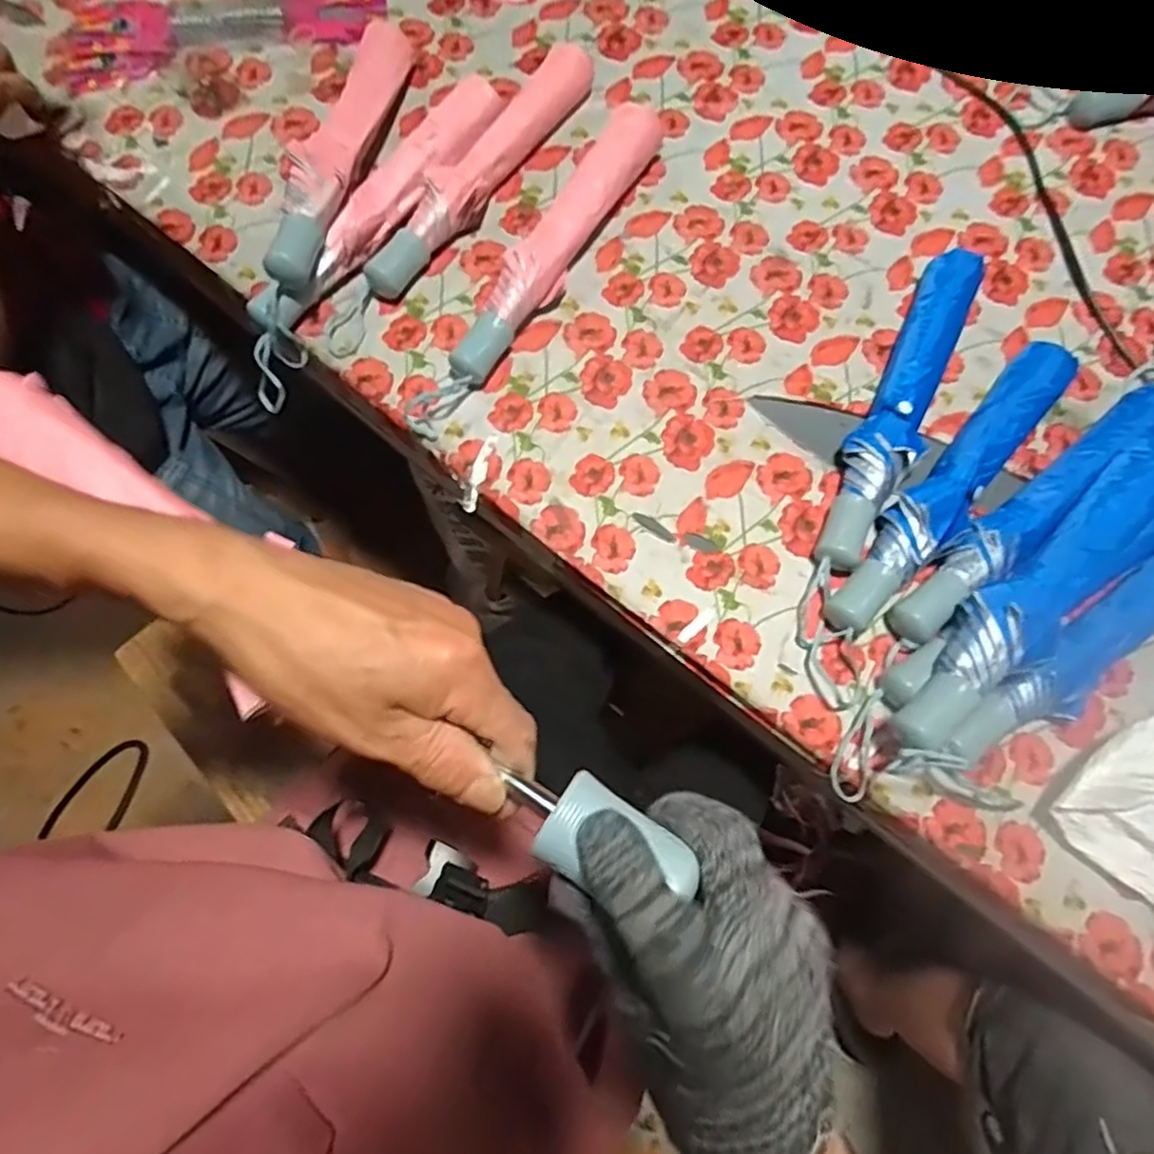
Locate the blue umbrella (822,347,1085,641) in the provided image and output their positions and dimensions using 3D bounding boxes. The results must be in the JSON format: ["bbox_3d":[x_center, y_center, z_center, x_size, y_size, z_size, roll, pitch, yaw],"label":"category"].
[{"bbox_3d":[0.330,-0.085,0.585,0.053,0.043,0.344,42,76,11],"label":"blue umbrella"}]

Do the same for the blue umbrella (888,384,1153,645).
[{"bbox_3d":[0.408,-0.065,0.580,0.360,0.047,0.050,-36,77,-12],"label":"blue umbrella"}]

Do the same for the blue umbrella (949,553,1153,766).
[{"bbox_3d":[0.424,0.053,0.533,0.346,0.053,0.064,-32,76,-11],"label":"blue umbrella"}]

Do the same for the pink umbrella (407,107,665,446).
[{"bbox_3d":[-0.030,-0.307,0.635,0.059,0.054,0.420,29,74,8],"label":"pink umbrella"}]

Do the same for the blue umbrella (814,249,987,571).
[{"bbox_3d":[0.298,-0.160,0.610,0.060,0.043,0.356,28,74,7],"label":"blue umbrella"}]

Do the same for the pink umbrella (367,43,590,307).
[{"bbox_3d":[-0.095,-0.415,0.675,0.055,0.038,0.349,30,74,8],"label":"pink umbrella"}]

